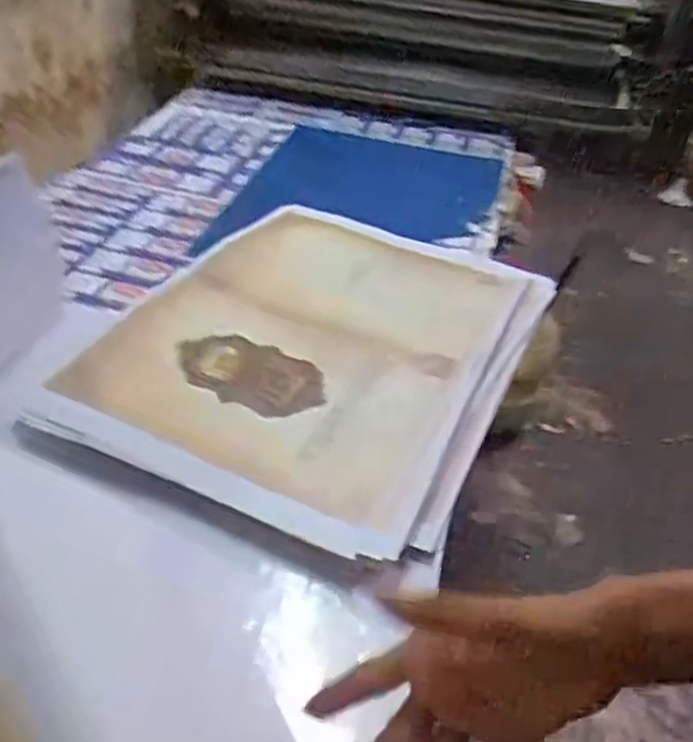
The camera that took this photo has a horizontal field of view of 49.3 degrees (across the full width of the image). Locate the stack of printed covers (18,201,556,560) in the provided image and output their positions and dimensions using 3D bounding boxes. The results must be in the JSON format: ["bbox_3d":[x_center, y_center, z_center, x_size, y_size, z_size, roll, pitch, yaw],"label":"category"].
[{"bbox_3d":[-0.018,-0.049,0.762,0.379,0.053,0.508,19,38,16],"label":"stack of printed covers"}]

